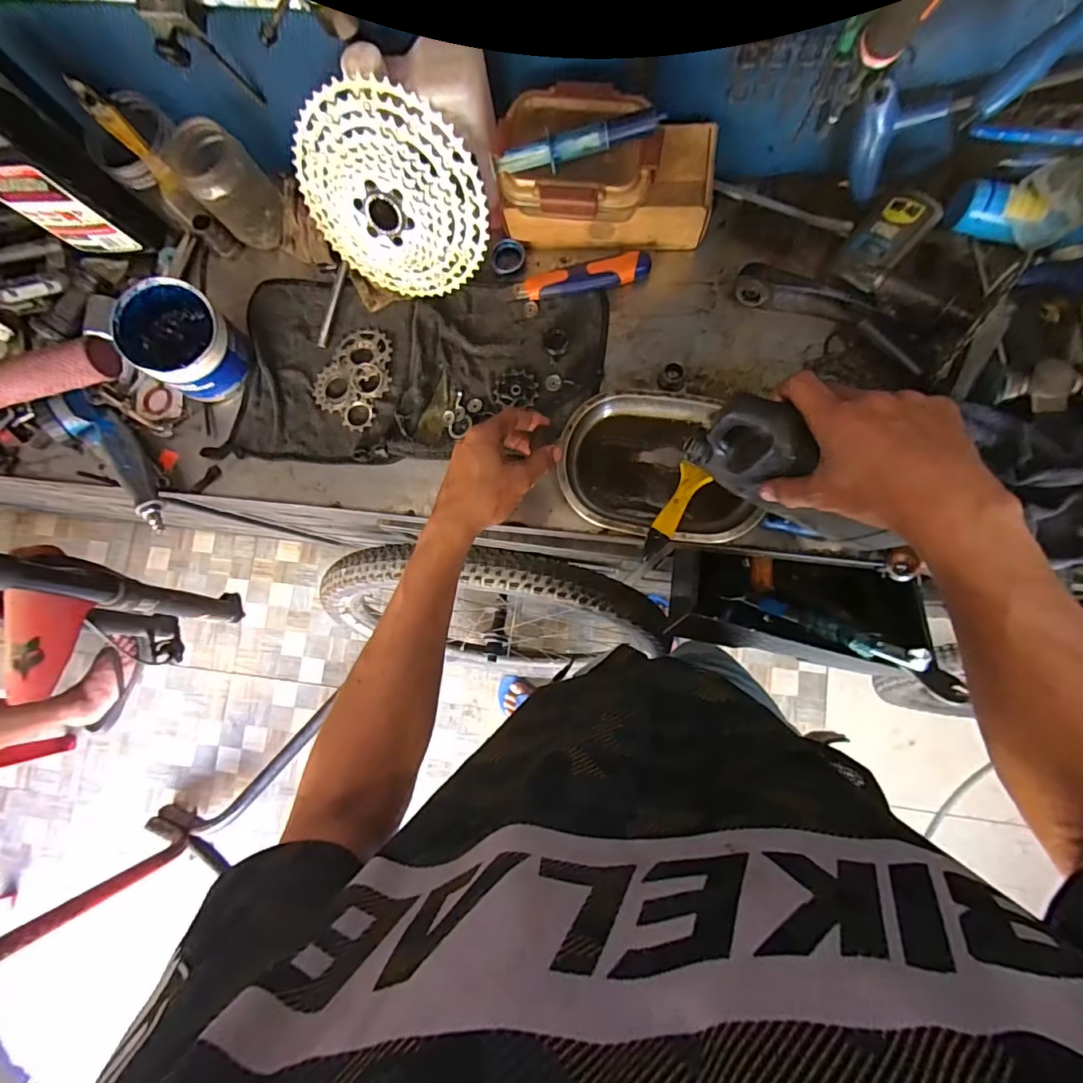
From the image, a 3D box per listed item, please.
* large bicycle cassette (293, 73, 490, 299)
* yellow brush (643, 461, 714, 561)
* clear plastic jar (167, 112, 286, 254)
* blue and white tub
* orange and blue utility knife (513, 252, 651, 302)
[{"bbox_3d":[-0.151,-0.337,0.526,0.183,0.193,0.027,4,57,13],"label":"large bicycle cassette"},{"bbox_3d":[0.138,-0.029,0.530,0.033,0.016,0.109,25,86,8],"label":"yellow brush"},{"bbox_3d":[-0.346,-0.398,0.585,0.078,0.097,0.090,-41,81,-1],"label":"clear plastic jar"},{"bbox_3d":[-0.386,-0.217,0.577,0.096,0.093,0.097,-1,83,5],"label":"blue and white tub"},{"bbox_3d":[0.047,-0.296,0.586,0.152,0.018,0.027,-11,82,4],"label":"orange and blue utility knife"}]

